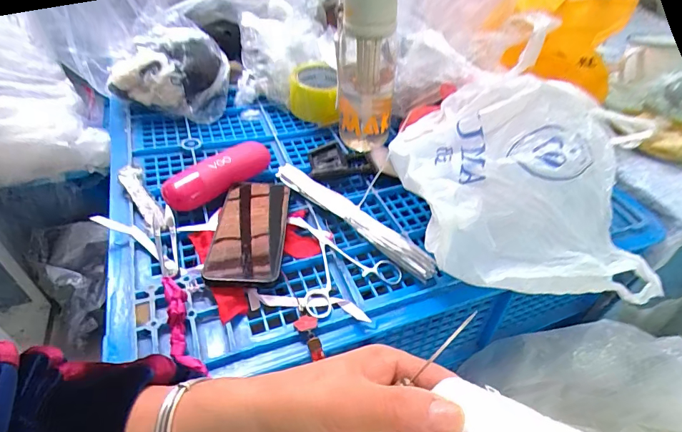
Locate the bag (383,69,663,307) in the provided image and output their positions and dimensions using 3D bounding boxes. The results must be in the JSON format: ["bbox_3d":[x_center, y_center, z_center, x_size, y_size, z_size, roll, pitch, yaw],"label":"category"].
[{"bbox_3d":[0.210,-0.044,0.447,0.303,0.141,0.215,8,45,5],"label":"bag"}]

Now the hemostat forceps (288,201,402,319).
[{"bbox_3d":[-0.009,0.037,0.470,0.112,0.012,0.152,-17,48,-19],"label":"hemostat forceps"}]

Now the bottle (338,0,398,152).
[{"bbox_3d":[0.038,-0.216,0.596,0.085,0.254,0.102,5,45,2],"label":"bottle"}]

